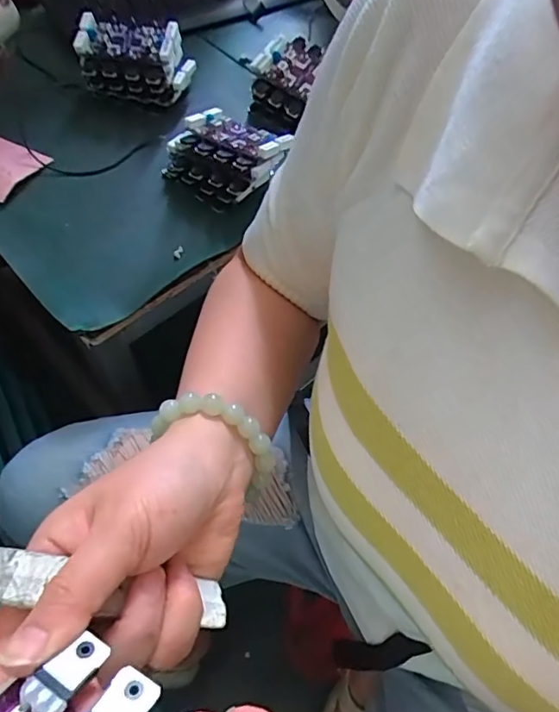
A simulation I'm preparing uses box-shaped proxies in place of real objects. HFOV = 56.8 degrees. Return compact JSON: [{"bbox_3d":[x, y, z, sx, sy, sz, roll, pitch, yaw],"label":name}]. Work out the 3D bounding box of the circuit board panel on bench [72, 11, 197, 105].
[{"bbox_3d":[-0.174,-0.356,0.622,0.127,0.065,0.076,9,59,2],"label":"circuit board panel on bench"}]

